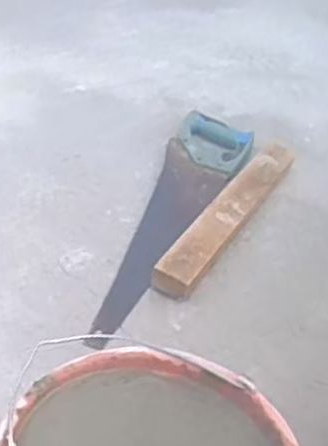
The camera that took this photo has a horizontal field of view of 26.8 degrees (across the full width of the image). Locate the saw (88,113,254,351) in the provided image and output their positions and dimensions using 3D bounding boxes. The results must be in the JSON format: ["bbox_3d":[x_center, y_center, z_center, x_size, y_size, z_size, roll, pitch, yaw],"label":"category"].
[{"bbox_3d":[0.028,-0.014,1.042,0.129,0.039,0.520,11,38,10],"label":"saw"}]

